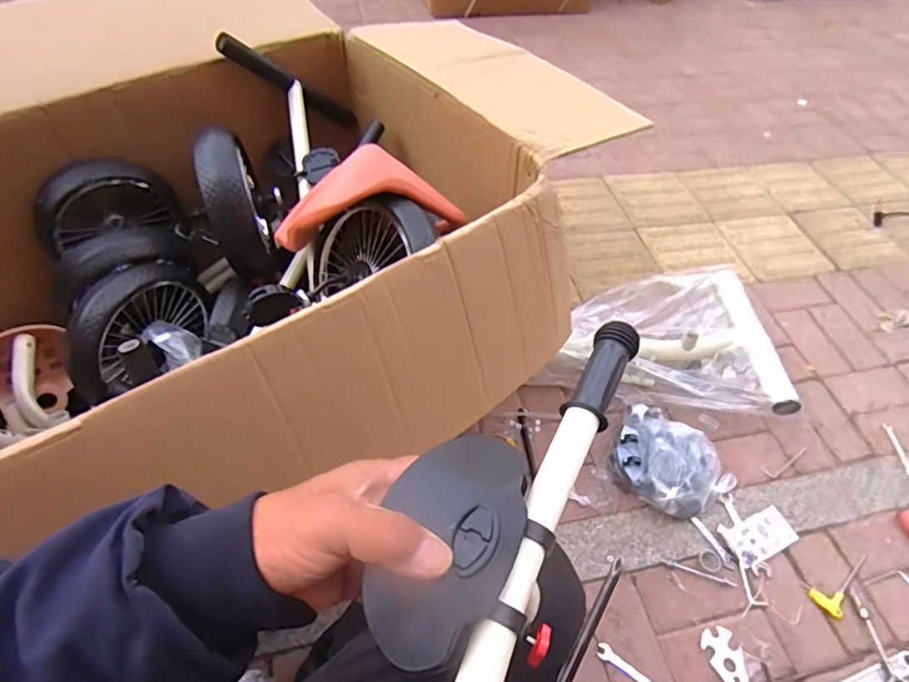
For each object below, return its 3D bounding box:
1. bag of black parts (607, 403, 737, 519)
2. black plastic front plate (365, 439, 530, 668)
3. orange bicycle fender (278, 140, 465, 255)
[{"bbox_3d":[0.406,0.238,1.015,0.215,0.087,0.159,31,57,19],"label":"bag of black parts"},{"bbox_3d":[-0.003,0.102,0.279,0.069,0.025,0.116,24,55,14],"label":"black plastic front plate"},{"bbox_3d":[-0.116,-0.196,0.723,0.247,0.109,0.083,-15,55,-14],"label":"orange bicycle fender"}]

